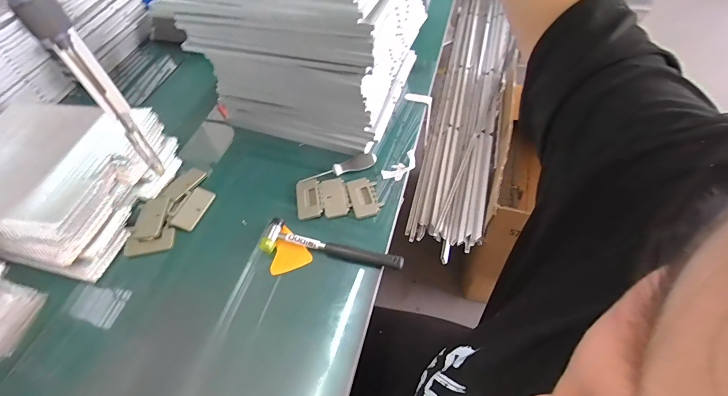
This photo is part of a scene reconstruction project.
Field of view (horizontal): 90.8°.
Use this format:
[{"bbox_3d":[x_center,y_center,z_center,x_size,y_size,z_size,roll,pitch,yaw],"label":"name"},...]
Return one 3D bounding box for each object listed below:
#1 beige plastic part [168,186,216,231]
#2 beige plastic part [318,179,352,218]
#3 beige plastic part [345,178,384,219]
[{"bbox_3d":[-0.334,0.018,0.691,0.061,0.015,0.089,15,56,16],"label":"beige plastic part"},{"bbox_3d":[-0.056,-0.001,0.689,0.048,0.007,0.085,-15,54,-6],"label":"beige plastic part"},{"bbox_3d":[0.001,-0.003,0.688,0.055,0.009,0.089,-15,54,-6],"label":"beige plastic part"}]

